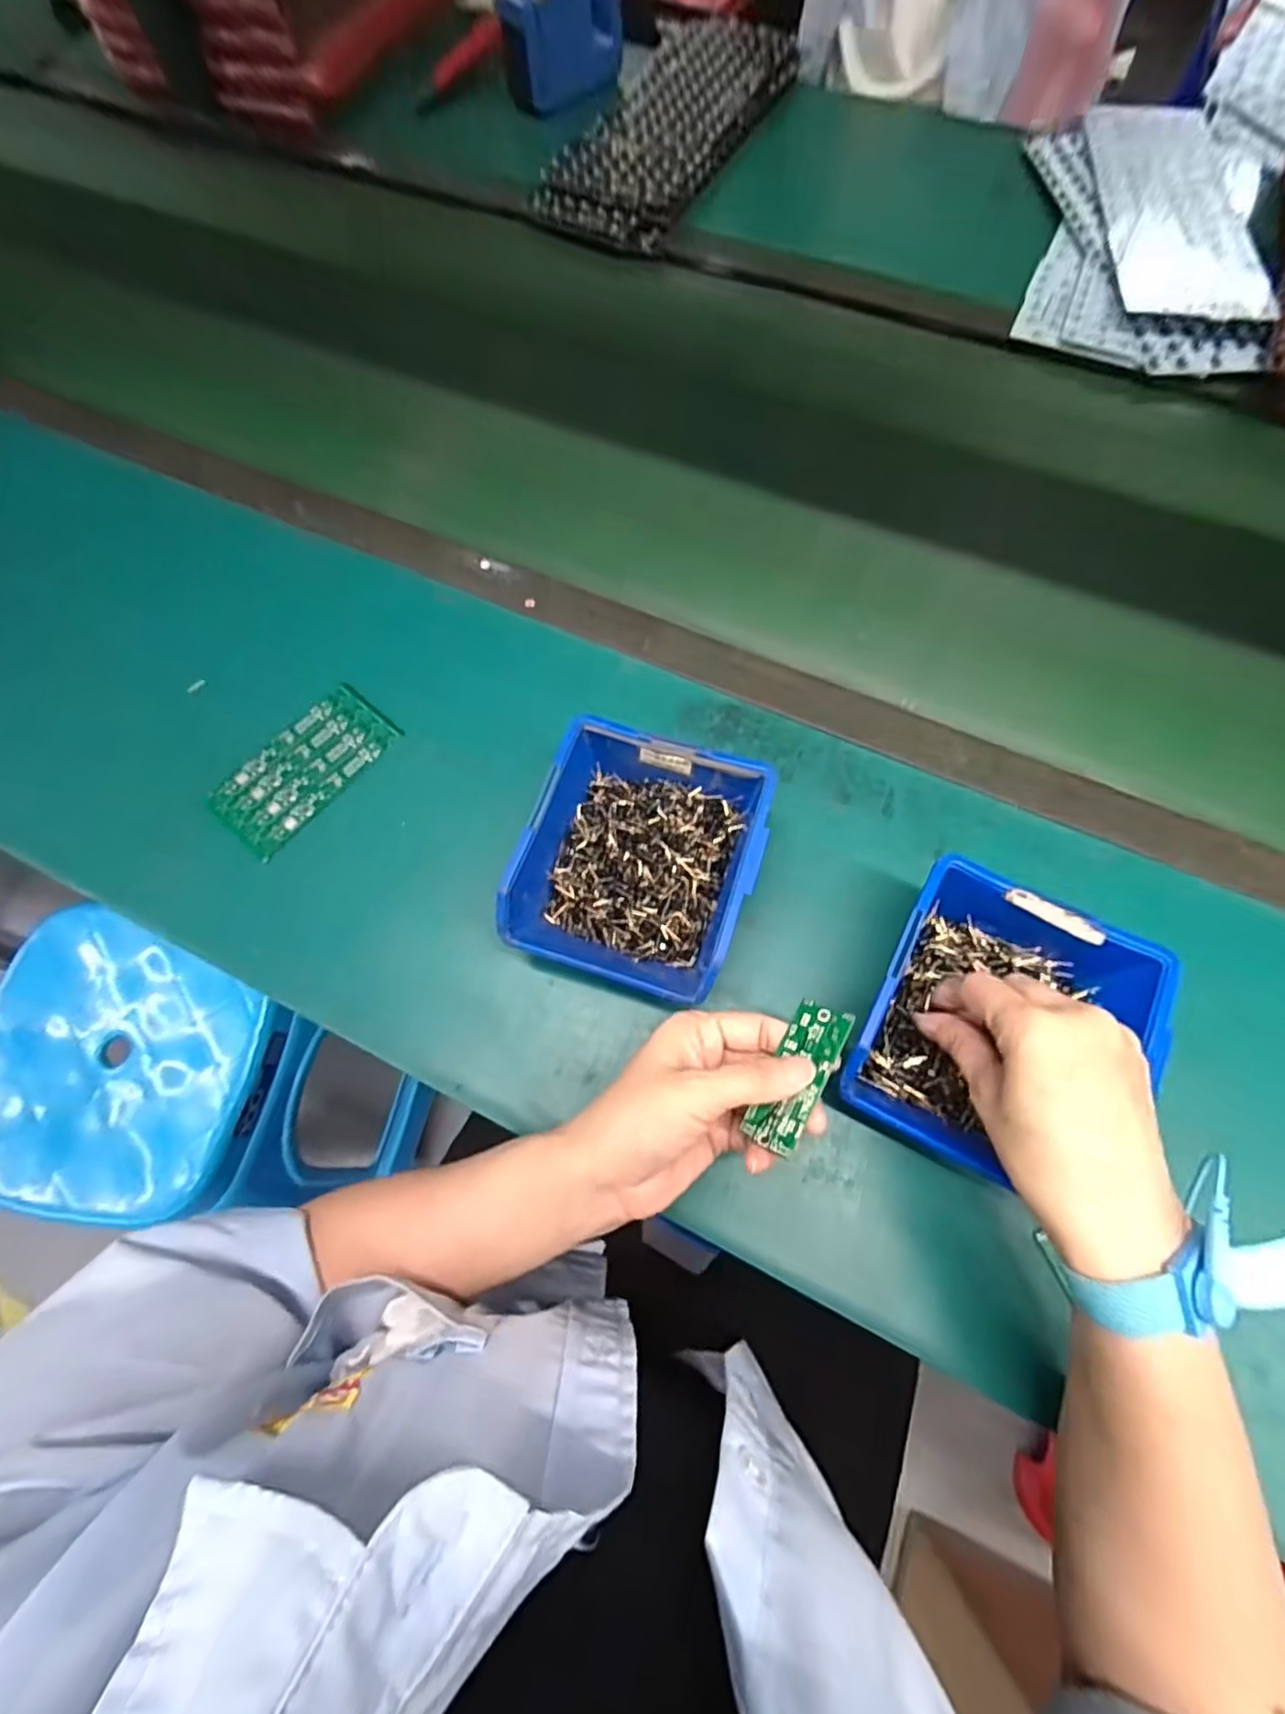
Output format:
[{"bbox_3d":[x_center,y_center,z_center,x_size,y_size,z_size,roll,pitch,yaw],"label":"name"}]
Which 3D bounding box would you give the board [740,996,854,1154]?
[{"bbox_3d":[0.069,0.096,0.288,0.025,0.004,0.066,19,69,36],"label":"board"}]

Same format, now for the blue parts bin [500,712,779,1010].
[{"bbox_3d":[-0.001,0.006,0.367,0.117,0.067,0.130,18,72,8],"label":"blue parts bin"}]

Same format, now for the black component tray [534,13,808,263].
[{"bbox_3d":[0.034,-0.772,0.684,0.141,0.025,0.414,24,73,10],"label":"black component tray"}]

